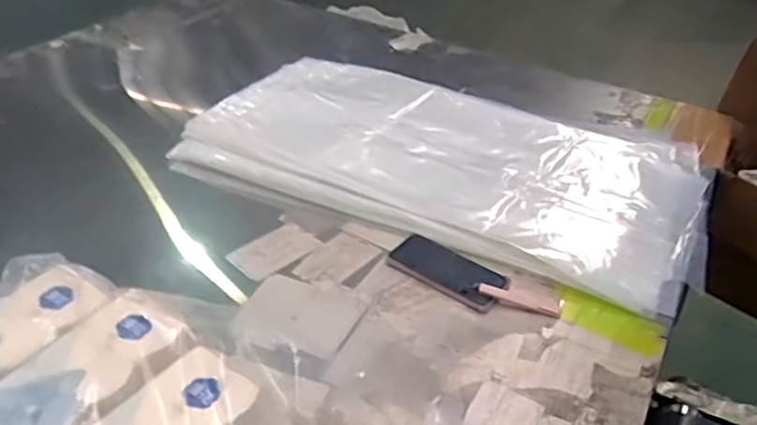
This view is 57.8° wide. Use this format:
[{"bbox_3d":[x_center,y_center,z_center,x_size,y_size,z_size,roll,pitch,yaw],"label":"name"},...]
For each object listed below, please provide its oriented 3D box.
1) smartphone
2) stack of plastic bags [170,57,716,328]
[{"bbox_3d":[0.100,0.083,0.984,0.166,0.016,0.087,26,41,26],"label":"smartphone"},{"bbox_3d":[0.132,-0.104,1.227,0.878,0.045,0.505,17,37,15],"label":"stack of plastic bags"}]

